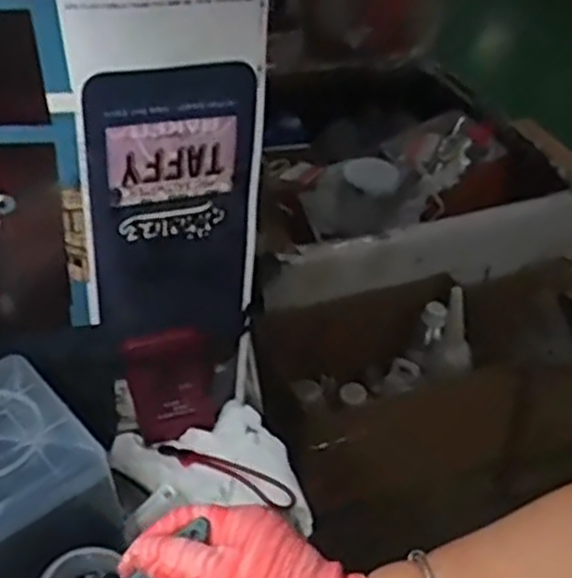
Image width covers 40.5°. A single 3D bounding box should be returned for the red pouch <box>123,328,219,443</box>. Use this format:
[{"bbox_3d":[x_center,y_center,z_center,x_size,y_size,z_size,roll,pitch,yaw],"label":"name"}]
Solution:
[{"bbox_3d":[-0.114,0.100,0.779,0.078,0.135,0.019,-8,38,-9],"label":"red pouch"}]

